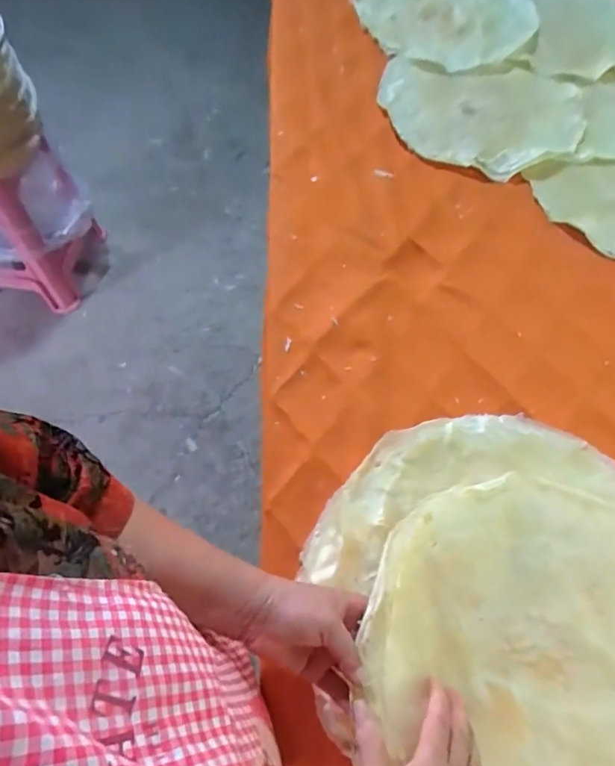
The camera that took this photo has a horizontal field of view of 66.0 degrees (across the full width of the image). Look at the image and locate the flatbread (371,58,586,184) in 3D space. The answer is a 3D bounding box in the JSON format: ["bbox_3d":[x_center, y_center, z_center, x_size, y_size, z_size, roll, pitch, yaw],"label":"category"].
[{"bbox_3d":[0.342,-0.508,0.900,0.376,0.012,0.376,2,64,-3],"label":"flatbread"}]

